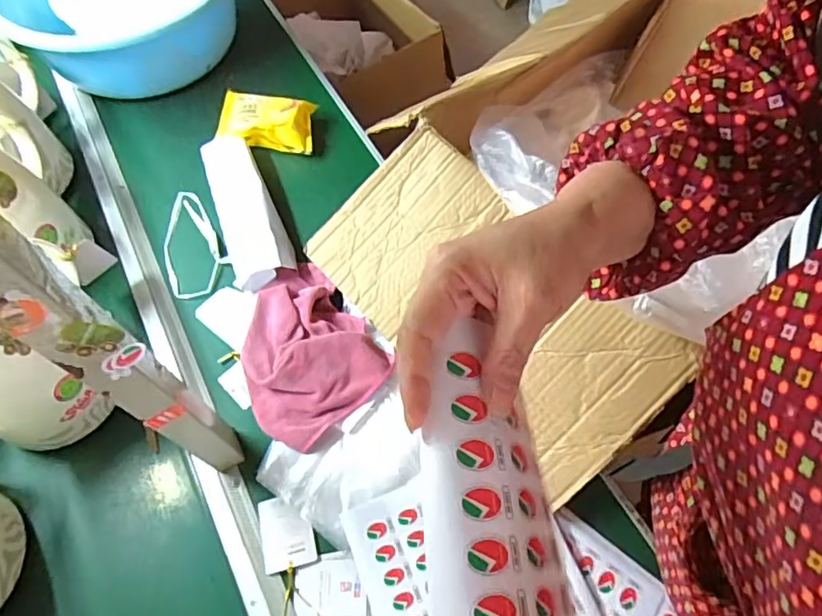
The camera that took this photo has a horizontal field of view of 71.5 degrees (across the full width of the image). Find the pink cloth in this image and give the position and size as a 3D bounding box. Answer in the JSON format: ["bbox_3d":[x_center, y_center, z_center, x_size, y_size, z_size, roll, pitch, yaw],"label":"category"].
[{"bbox_3d":[-0.134,0.044,0.676,0.166,0.038,0.219,-36,66,-15],"label":"pink cloth"}]

